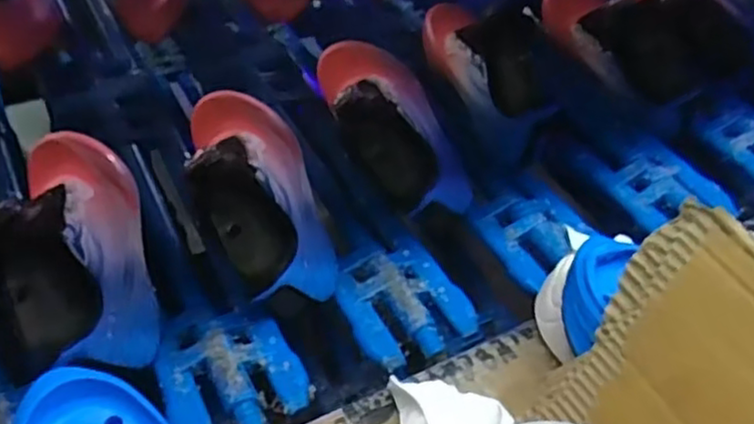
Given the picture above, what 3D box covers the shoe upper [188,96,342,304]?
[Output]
[{"bbox_3d":[-0.103,-0.026,0.569,0.101,0.077,0.225,-13,52,-15],"label":"shoe upper"}]

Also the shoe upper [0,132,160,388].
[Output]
[{"bbox_3d":[-0.224,0.019,0.515,0.103,0.081,0.228,-12,51,-14],"label":"shoe upper"}]

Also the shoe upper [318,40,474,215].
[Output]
[{"bbox_3d":[0.006,-0.085,0.636,0.103,0.084,0.227,-14,52,-15],"label":"shoe upper"}]

